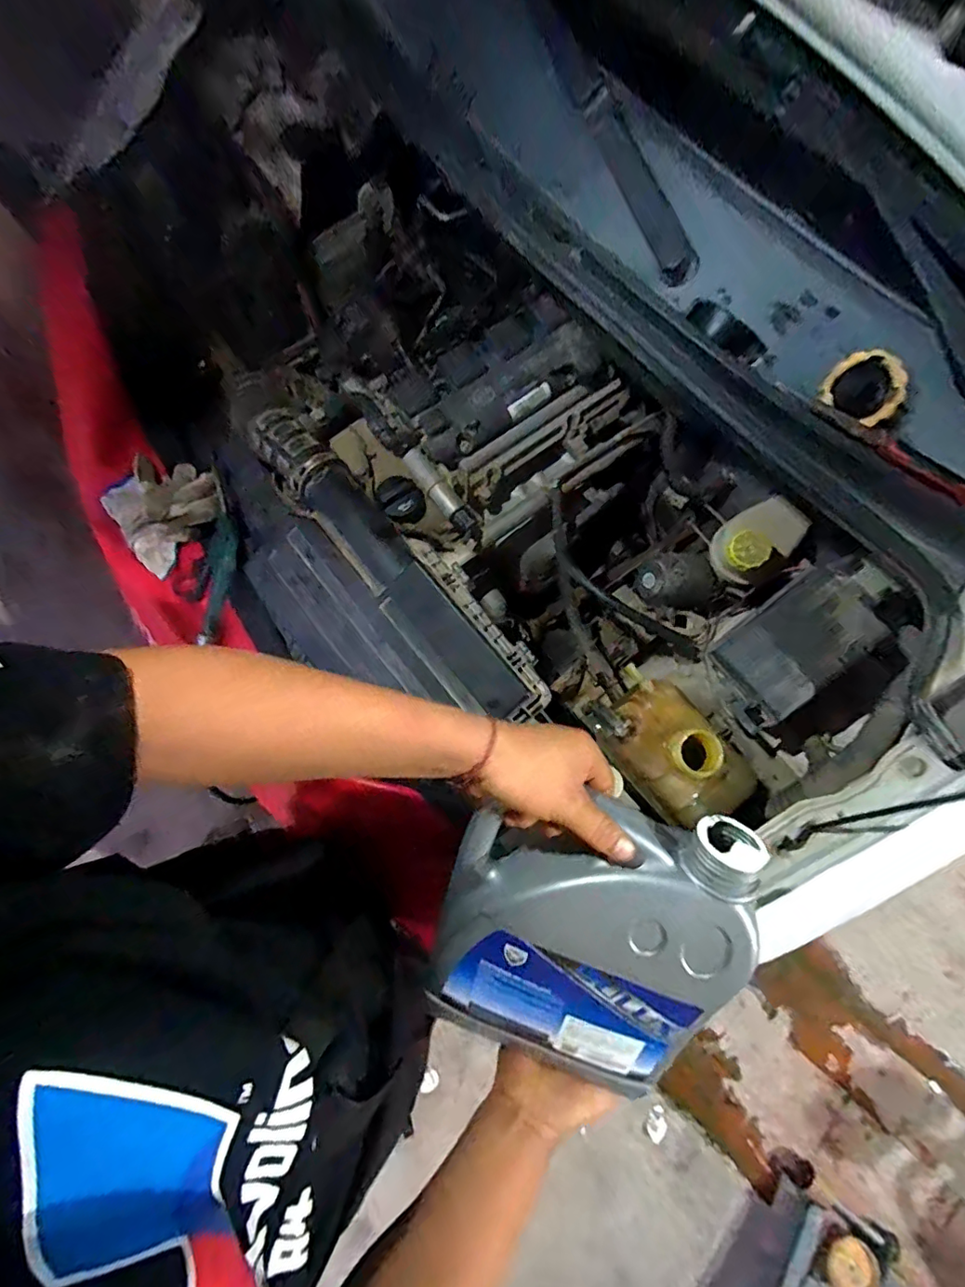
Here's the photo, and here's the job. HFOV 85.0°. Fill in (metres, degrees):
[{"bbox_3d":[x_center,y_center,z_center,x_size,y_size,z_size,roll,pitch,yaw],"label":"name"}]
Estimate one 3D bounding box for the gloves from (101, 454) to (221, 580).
[{"bbox_3d":[-0.417,-0.183,0.689,0.135,0.064,0.121,-36,80,-9],"label":"gloves"}]

